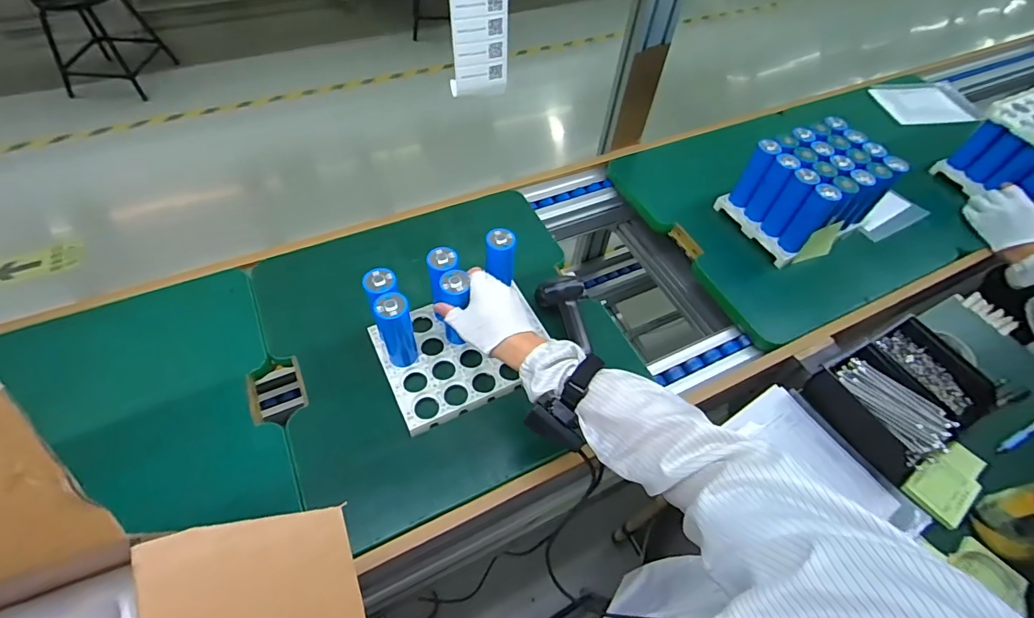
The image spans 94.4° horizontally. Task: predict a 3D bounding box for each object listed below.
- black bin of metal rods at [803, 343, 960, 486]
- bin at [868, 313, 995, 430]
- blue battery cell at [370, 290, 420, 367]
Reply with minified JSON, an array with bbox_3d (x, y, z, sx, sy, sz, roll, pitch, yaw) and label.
[{"bbox_3d":[0.528,0.141,0.702,0.092,0.083,0.166,-22,60,-18],"label":"black bin of metal rods"},{"bbox_3d":[0.624,0.097,0.726,0.115,0.064,0.164,-22,59,-18],"label":"bin"},{"bbox_3d":[-0.153,0.032,0.622,0.045,0.128,0.042,-10,56,-11],"label":"blue battery cell"}]

